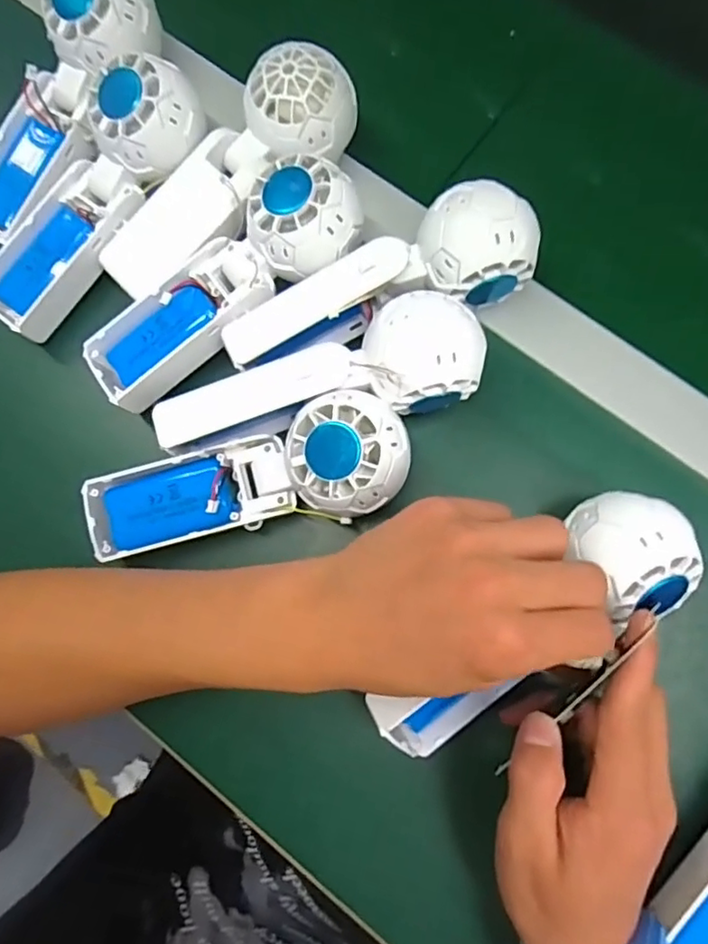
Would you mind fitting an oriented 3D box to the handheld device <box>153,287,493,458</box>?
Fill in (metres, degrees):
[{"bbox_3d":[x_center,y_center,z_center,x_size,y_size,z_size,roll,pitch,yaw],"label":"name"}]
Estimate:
[{"bbox_3d":[-0.018,-0.051,0.313,0.174,0.049,0.056,-10,80,2],"label":"handheld device"}]

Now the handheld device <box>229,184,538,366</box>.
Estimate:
[{"bbox_3d":[0.014,-0.097,0.322,0.174,0.061,0.051,-20,80,0],"label":"handheld device"}]

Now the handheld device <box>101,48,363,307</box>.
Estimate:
[{"bbox_3d":[-0.073,-0.168,0.343,0.175,0.047,0.054,-37,79,10],"label":"handheld device"}]

